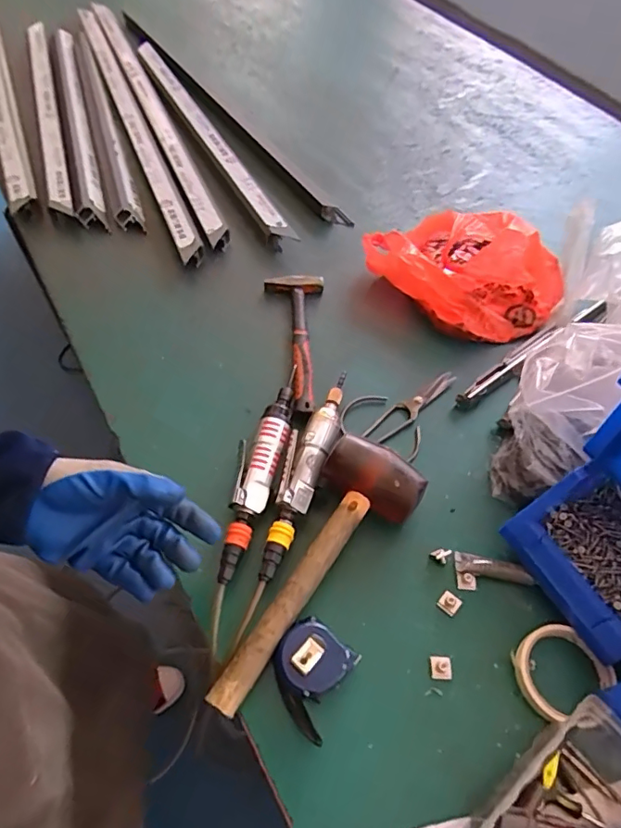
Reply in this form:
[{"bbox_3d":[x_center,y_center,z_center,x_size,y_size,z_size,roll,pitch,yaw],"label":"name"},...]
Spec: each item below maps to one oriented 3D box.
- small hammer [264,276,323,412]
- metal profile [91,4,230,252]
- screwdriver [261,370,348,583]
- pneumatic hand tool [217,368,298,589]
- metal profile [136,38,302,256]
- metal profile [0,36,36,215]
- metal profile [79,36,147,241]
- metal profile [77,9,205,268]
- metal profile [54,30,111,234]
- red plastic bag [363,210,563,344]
[{"bbox_3d":[-0.017,-0.101,0.742,0.085,0.034,0.244,-2,57,-4],"label":"small hammer"},{"bbox_3d":[-0.333,-0.627,1.066,0.037,0.046,0.902,-19,60,-15],"label":"metal profile"},{"bbox_3d":[-0.006,0.058,0.624,0.048,0.052,0.292,18,57,9],"label":"screwdriver"},{"bbox_3d":[-0.059,0.059,0.619,0.044,0.049,0.285,14,57,6],"label":"pneumatic hand tool"},{"bbox_3d":[-0.213,-0.555,1.024,0.035,0.052,0.735,-22,60,-17],"label":"metal profile"},{"bbox_3d":[-0.643,-0.684,1.078,0.046,0.051,0.863,-18,59,-14],"label":"metal profile"},{"bbox_3d":[-0.405,-0.584,1.031,0.046,0.022,0.688,-14,59,-12],"label":"metal profile"},{"bbox_3d":[-0.361,-0.587,1.038,0.035,0.049,0.899,-19,60,-15],"label":"metal profile"},{"bbox_3d":[-0.476,-0.613,1.052,0.047,0.037,0.734,-14,58,-12],"label":"metal profile"},{"bbox_3d":[0.243,-0.234,0.793,0.270,0.127,0.204,35,61,18],"label":"red plastic bag"}]

